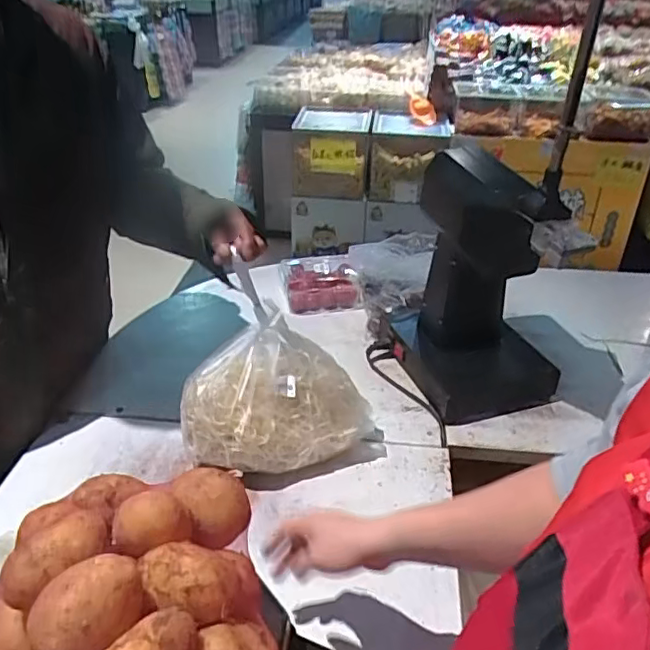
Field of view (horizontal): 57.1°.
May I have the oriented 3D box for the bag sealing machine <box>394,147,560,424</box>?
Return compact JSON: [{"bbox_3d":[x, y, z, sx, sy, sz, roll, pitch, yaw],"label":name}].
[{"bbox_3d":[0.261,-0.062,0.954,0.220,0.361,0.220,-11,34,-17],"label":"bag sealing machine"}]

